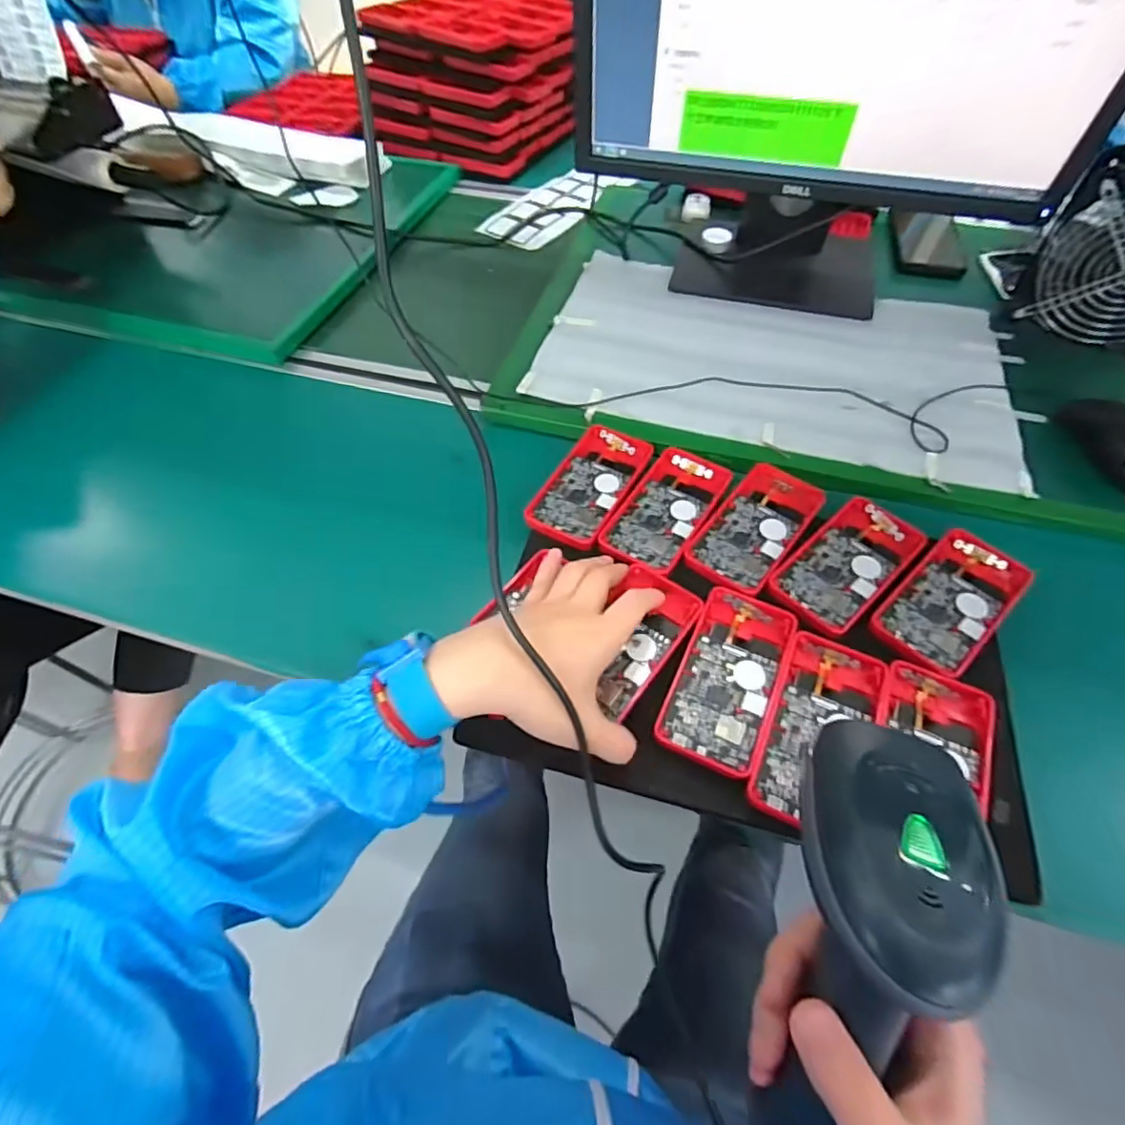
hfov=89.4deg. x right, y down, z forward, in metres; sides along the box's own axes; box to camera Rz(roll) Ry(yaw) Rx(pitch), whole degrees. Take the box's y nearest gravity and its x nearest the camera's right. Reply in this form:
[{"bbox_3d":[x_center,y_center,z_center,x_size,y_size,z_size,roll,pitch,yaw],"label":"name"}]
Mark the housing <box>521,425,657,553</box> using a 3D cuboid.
[{"bbox_3d":[0.023,-0.067,0.472,0.066,0.009,0.130,25,60,17],"label":"housing"}]

